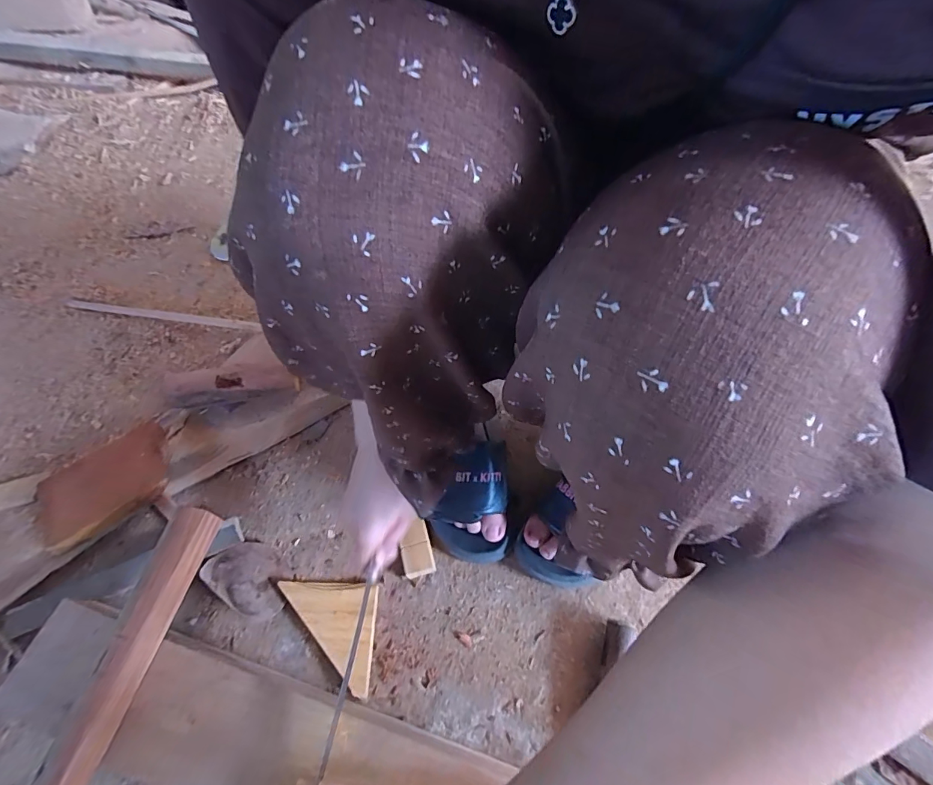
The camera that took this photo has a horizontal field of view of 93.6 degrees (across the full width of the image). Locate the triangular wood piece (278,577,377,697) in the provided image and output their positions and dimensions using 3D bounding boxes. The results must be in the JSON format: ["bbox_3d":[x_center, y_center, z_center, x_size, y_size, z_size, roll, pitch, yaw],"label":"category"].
[{"bbox_3d":[-0.155,0.264,0.477,0.103,0.023,0.105,-1,59,2],"label":"triangular wood piece"}]

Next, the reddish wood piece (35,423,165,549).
[{"bbox_3d":[-0.453,0.110,0.545,0.154,0.025,0.117,-38,59,-22],"label":"reddish wood piece"}]

